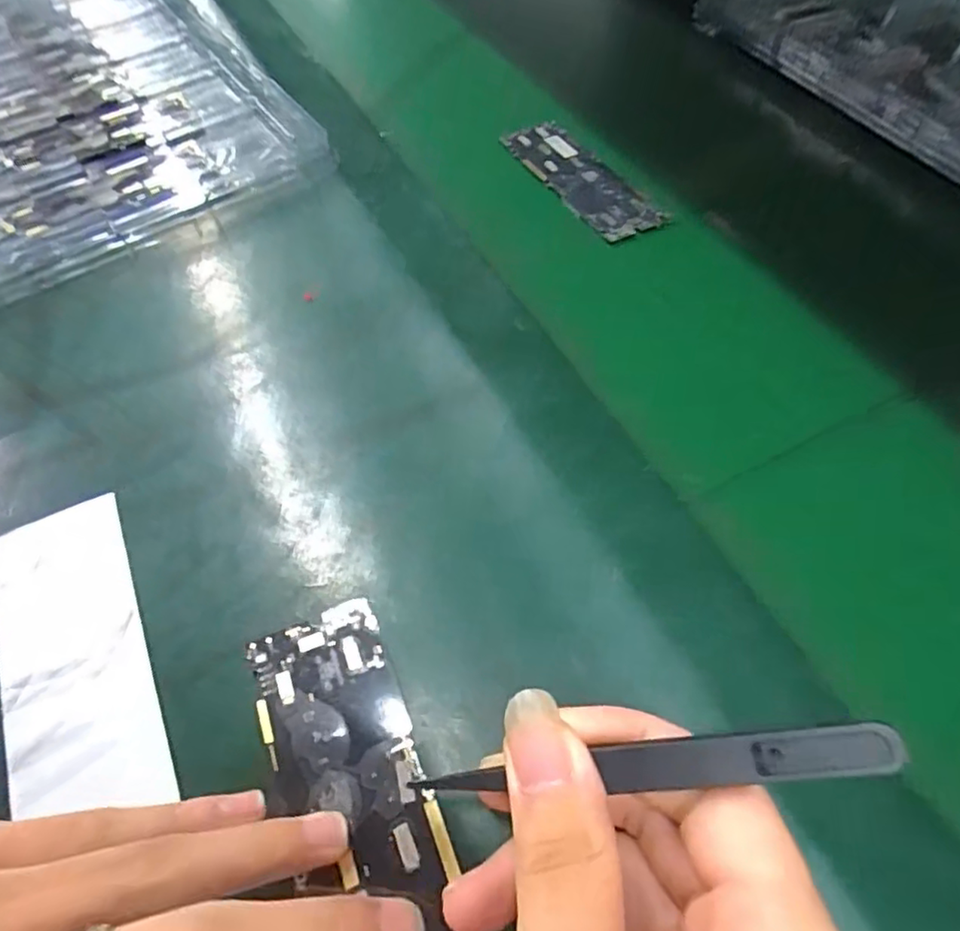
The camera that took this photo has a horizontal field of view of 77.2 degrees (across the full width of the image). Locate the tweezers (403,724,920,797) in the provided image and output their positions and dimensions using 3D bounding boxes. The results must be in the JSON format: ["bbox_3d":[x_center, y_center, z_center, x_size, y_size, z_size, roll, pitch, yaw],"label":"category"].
[{"bbox_3d":[0.033,0.070,0.139,0.110,0.004,0.009,-17,53,23],"label":"tweezers"}]

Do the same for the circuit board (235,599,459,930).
[{"bbox_3d":[-0.038,0.104,0.184,0.044,0.005,0.124,-21,58,-10],"label":"circuit board"}]

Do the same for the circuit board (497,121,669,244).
[{"bbox_3d":[0.062,-0.187,0.387,0.044,0.009,0.131,-28,62,-7],"label":"circuit board"}]

